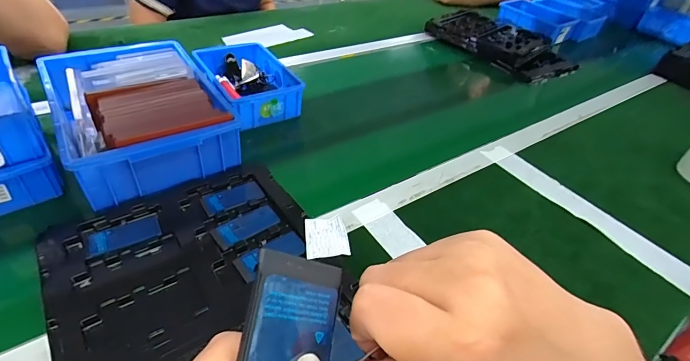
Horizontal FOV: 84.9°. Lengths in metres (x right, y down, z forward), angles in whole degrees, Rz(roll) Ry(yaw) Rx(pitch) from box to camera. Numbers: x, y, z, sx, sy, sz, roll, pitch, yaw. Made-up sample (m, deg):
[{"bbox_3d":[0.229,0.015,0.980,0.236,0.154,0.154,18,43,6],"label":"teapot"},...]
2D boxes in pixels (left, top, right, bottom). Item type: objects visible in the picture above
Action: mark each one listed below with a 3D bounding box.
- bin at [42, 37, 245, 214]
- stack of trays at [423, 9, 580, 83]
[{"bbox_3d":[-0.302,-0.102,0.559,0.195,0.081,0.288,-21,48,-29],"label":"bin"},{"bbox_3d":[0.408,-0.361,0.989,0.232,0.064,0.364,-24,50,-31],"label":"stack of trays"}]

